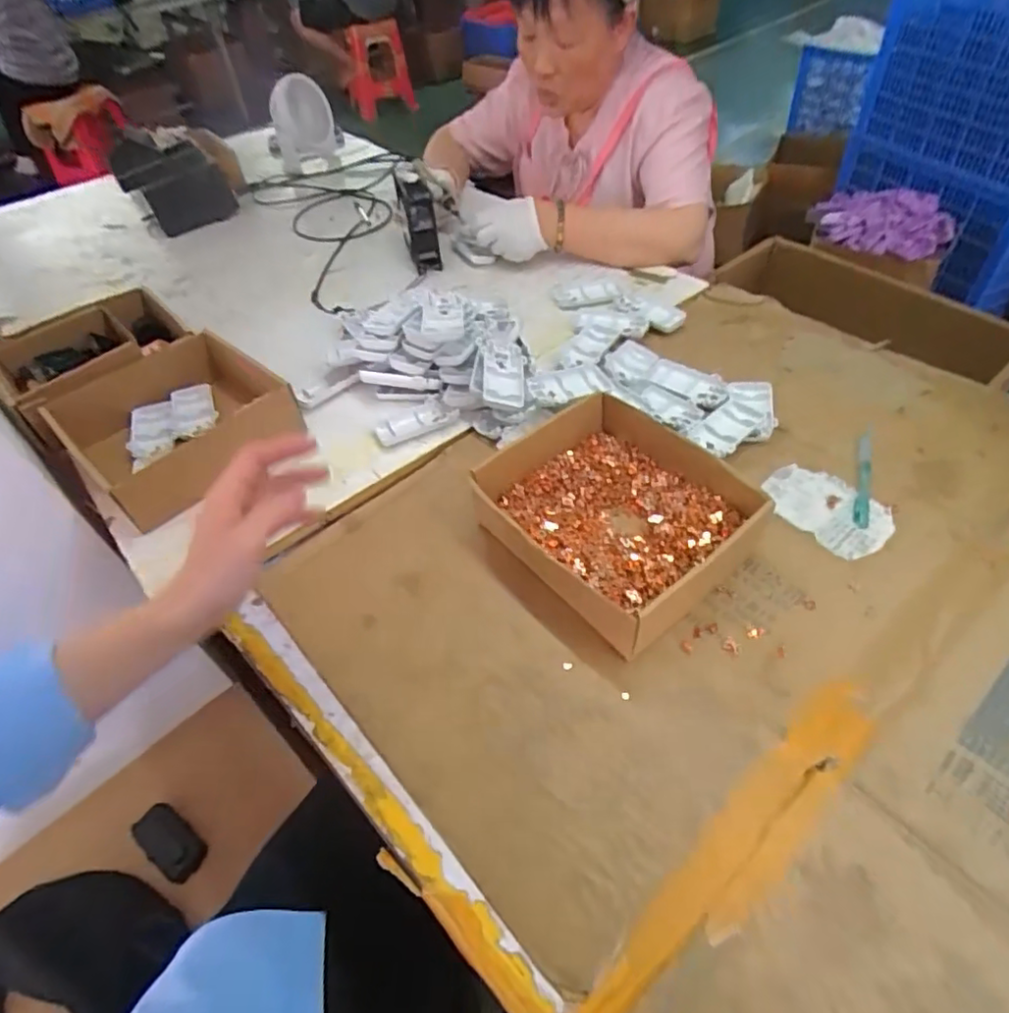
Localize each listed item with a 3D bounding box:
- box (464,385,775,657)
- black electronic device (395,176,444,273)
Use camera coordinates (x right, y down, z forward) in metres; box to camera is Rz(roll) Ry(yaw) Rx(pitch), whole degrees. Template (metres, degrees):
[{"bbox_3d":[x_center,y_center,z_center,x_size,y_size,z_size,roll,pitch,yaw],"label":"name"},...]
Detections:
[{"bbox_3d":[0.103,0.005,0.570,0.204,0.066,0.210,-32,53,-20],"label":"box"},{"bbox_3d":[-0.128,-0.421,0.916,0.050,0.112,0.065,-12,49,-4],"label":"black electronic device"}]

